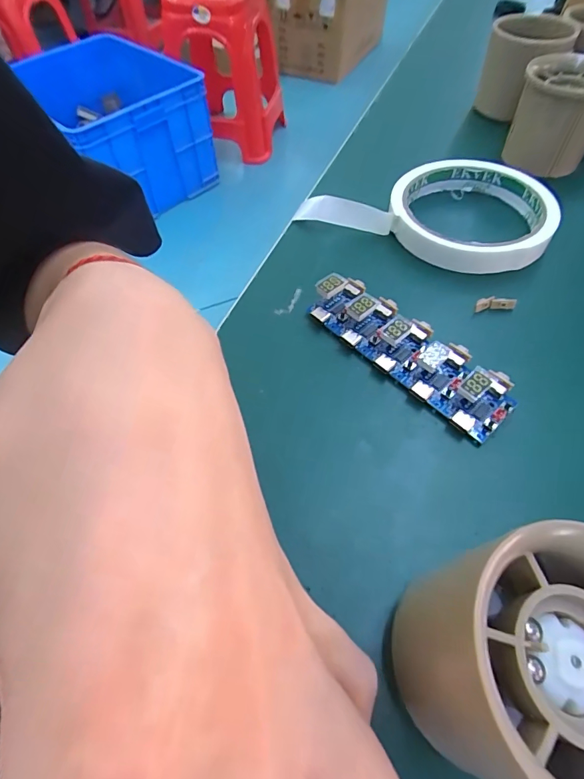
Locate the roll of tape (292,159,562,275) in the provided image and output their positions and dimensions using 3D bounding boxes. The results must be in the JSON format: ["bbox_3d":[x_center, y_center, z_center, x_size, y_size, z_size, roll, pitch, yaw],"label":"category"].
[{"bbox_3d":[0.087,-0.114,0.259,0.139,0.018,0.088,24,61,17],"label":"roll of tape"}]

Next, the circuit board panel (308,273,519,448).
[{"bbox_3d":[0.055,-0.022,0.199,0.033,0.014,0.107,-40,64,-21],"label":"circuit board panel"}]

